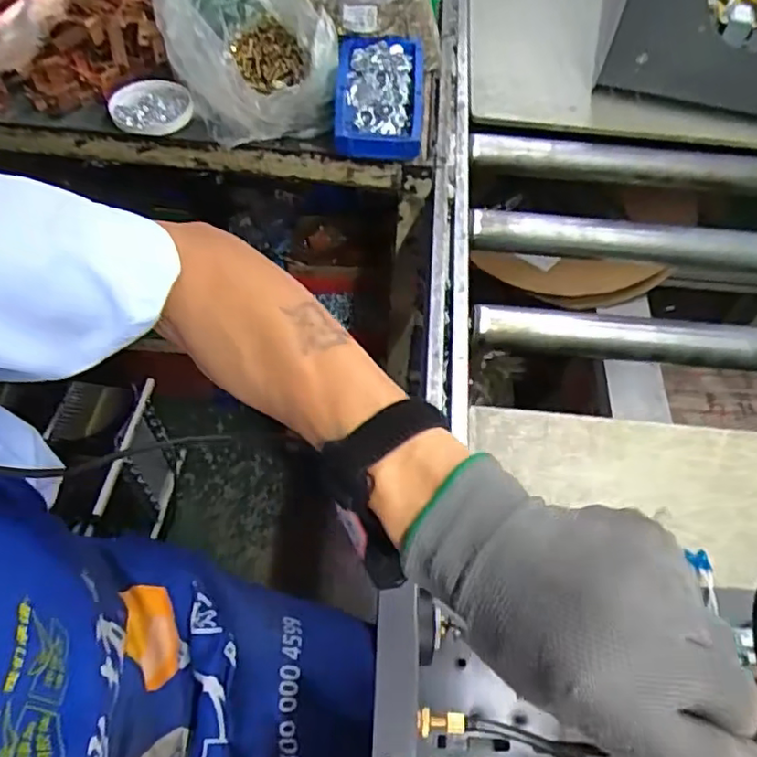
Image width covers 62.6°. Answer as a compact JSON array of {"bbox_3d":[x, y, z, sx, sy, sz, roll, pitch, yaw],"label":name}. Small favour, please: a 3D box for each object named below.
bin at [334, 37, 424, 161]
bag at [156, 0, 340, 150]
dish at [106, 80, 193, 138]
[{"bbox_3d":[0.003,-0.333,0.737,0.104,0.065,0.141,3,56,-1],"label":"bin"},{"bbox_3d":[-0.156,-0.391,0.734,0.157,0.116,0.212,-25,61,-18],"label":"bag"},{"bbox_3d":[-0.276,-0.328,0.752,0.097,0.016,0.088,7,56,1],"label":"dish"}]

